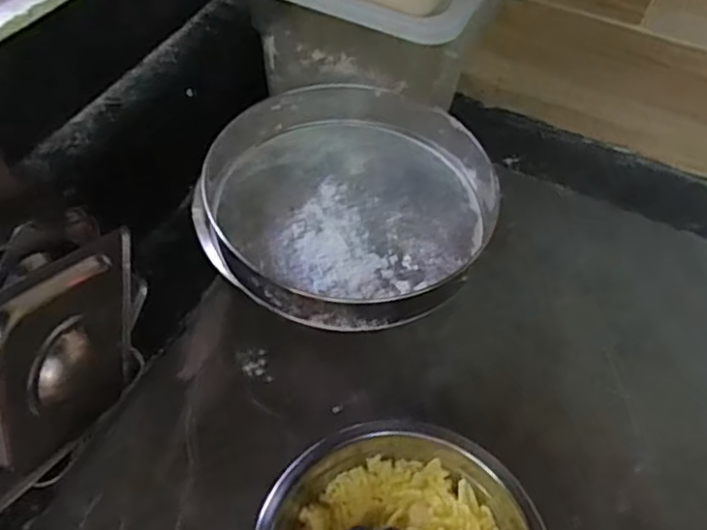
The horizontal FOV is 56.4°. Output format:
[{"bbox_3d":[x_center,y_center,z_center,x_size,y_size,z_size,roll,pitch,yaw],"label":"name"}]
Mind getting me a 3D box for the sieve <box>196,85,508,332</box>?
[{"bbox_3d":[-0.010,-0.067,0.594,0.262,0.043,0.265,2,53,-3],"label":"sieve"}]

